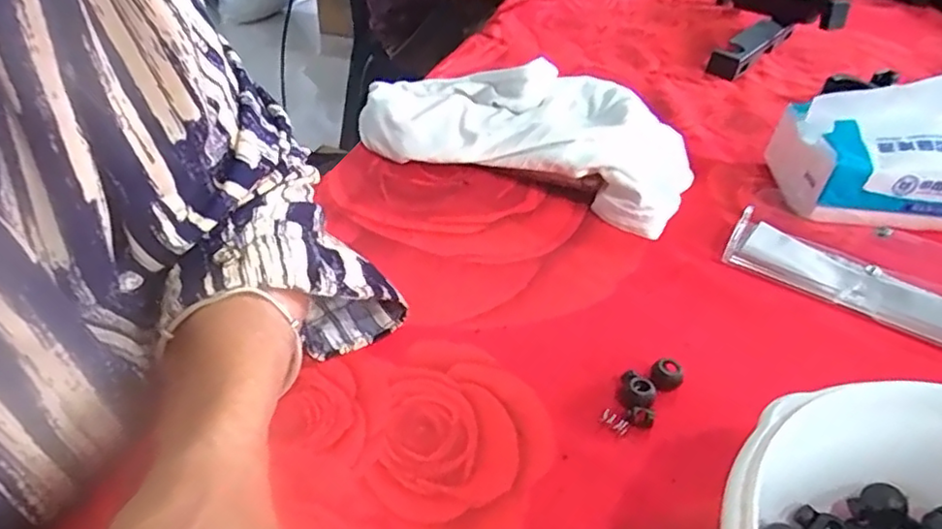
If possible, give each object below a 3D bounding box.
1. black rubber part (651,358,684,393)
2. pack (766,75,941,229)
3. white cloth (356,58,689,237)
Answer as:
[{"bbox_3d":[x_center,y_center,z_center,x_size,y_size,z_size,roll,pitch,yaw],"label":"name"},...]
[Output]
[{"bbox_3d":[0.096,0.055,0.305,0.015,0.012,0.012,22,42,21],"label":"black rubber part"},{"bbox_3d":[0.308,-0.083,0.423,0.156,0.094,0.087,6,39,2],"label":"pack"},{"bbox_3d":[0.039,-0.097,0.452,0.235,0.057,0.104,15,40,14],"label":"white cloth"}]

